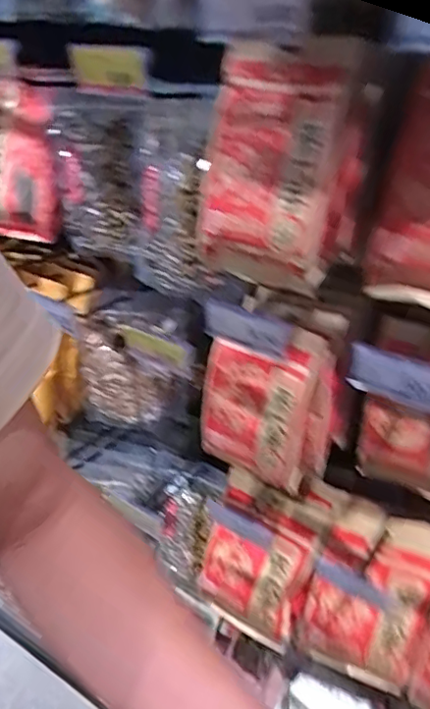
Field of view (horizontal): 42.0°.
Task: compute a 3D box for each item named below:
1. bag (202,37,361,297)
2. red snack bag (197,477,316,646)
[{"bbox_3d":[0.053,-0.181,0.540,0.135,0.222,0.044,22,19,27],"label":"bag"},{"bbox_3d":[0.074,0.303,0.873,0.162,0.256,0.056,25,13,27],"label":"red snack bag"}]

